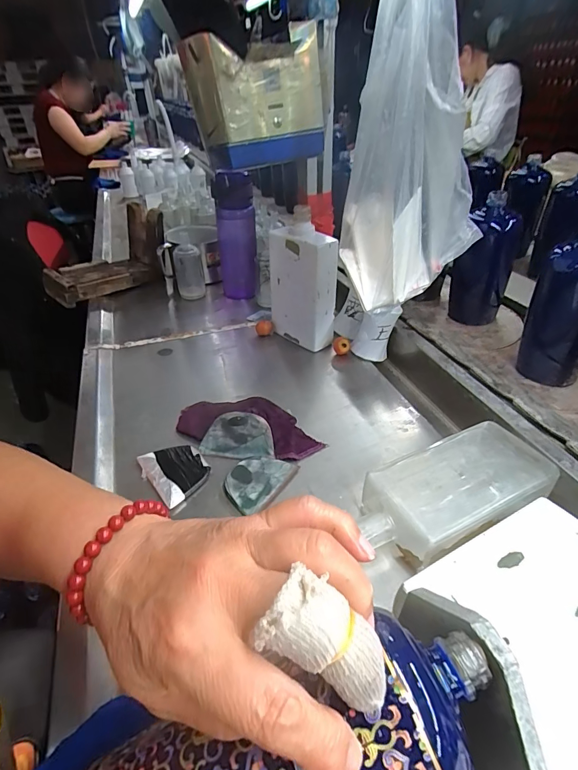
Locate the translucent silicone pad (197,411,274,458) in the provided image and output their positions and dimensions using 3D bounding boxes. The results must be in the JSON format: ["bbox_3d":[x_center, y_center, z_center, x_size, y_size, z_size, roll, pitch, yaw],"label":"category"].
[{"bbox_3d":[-0.059,0.058,0.475,0.083,0.004,0.054,3,69,9],"label":"translucent silicone pad"}]

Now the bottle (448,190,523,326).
[{"bbox_3d":[0.294,-0.183,0.613,0.075,0.181,0.065,17,42,24],"label":"bottle"}]

